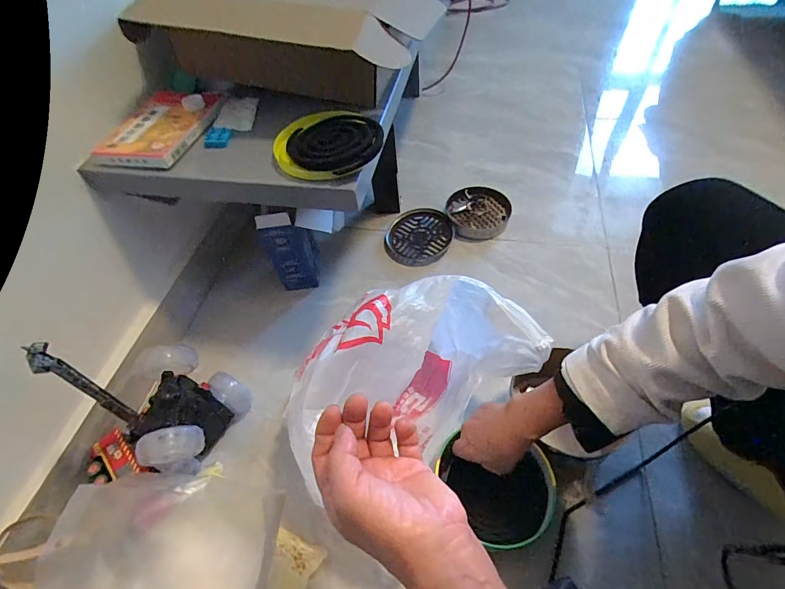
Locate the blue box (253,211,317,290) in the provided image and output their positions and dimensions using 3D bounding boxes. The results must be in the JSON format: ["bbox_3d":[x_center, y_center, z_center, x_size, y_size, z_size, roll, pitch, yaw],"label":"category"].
[{"bbox_3d":[-0.181,-0.073,0.691,0.084,0.175,0.023,-9,54,-1],"label":"blue box"}]

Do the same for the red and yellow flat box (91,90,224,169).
[{"bbox_3d":[-0.343,-0.248,0.560,0.137,0.021,0.160,8,56,11],"label":"red and yellow flat box"}]

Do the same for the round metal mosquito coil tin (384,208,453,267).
[{"bbox_3d":[0.055,-0.126,0.825,0.137,0.037,0.131,-2,55,3],"label":"round metal mosquito coil tin"}]

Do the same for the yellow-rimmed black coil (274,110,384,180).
[{"bbox_3d":[-0.087,-0.202,0.501,0.128,0.030,0.131,-3,54,4],"label":"yellow-rimmed black coil"}]

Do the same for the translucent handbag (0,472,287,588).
[{"bbox_3d":[-0.307,0.317,0.419,0.341,0.077,0.238,5,55,10],"label":"translucent handbag"}]

